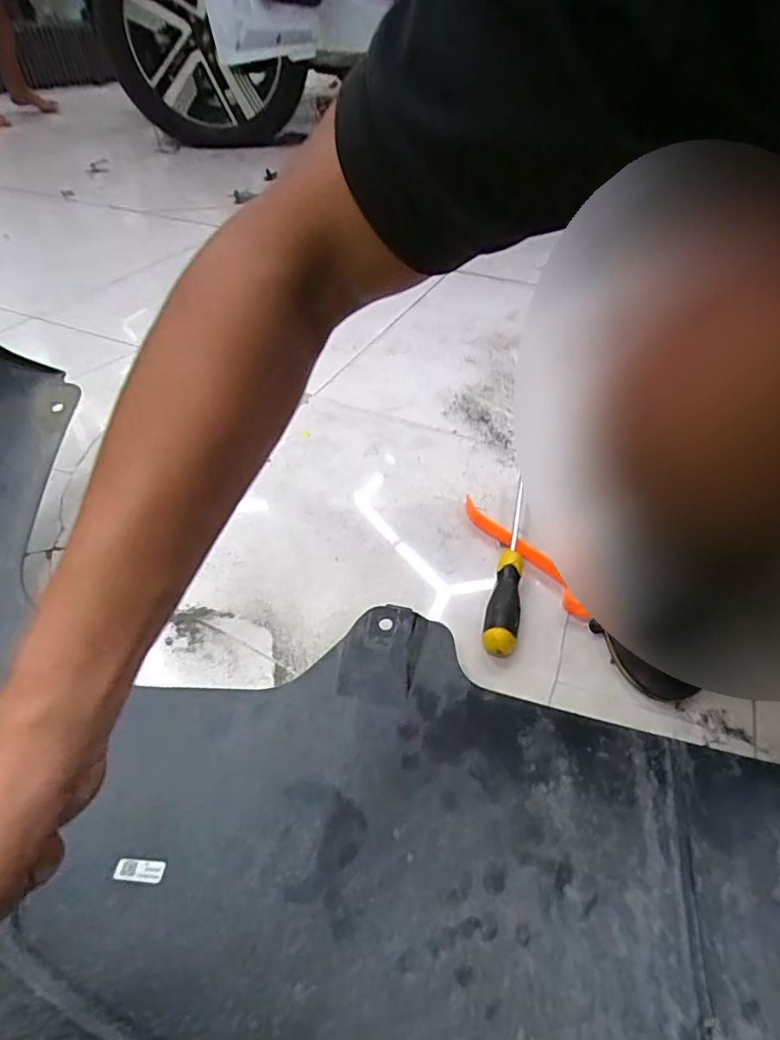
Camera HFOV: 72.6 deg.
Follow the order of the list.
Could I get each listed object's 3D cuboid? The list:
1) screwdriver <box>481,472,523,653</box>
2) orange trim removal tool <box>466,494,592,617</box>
[{"bbox_3d":[0.126,0.038,0.559,0.029,0.034,0.240,10,45,10],"label":"screwdriver"},{"bbox_3d":[0.142,0.031,0.579,0.032,0.020,0.197,-24,49,-23],"label":"orange trim removal tool"}]

